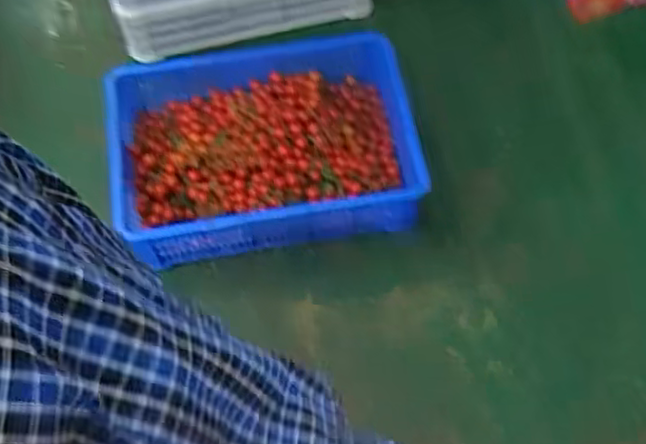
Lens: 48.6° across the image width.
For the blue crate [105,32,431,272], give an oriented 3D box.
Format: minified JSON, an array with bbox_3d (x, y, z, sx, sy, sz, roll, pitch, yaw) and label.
[{"bbox_3d":[-0.135,-0.170,1.514,0.625,0.169,0.441,-12,65,-6],"label":"blue crate"}]

